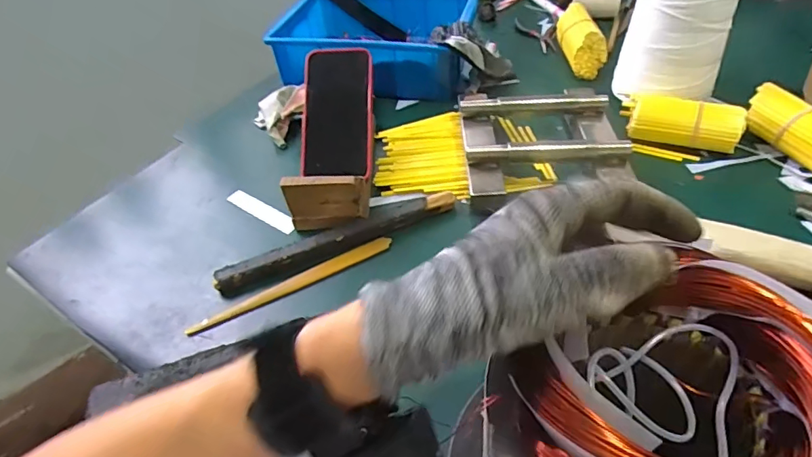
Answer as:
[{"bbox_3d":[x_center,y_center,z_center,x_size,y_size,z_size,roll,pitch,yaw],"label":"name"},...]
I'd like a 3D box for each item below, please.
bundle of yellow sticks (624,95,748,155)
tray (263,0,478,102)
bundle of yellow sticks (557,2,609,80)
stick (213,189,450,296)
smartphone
[{"bbox_3d":[0.321,-0.125,0.582,0.127,0.046,0.044,20,51,25],"label":"bundle of yellow sticks"},{"bbox_3d":[-0.040,-0.297,0.774,0.279,0.088,0.220,8,47,16],"label":"tray"},{"bbox_3d":[0.264,-0.289,0.749,0.057,0.044,0.158,-4,45,4],"label":"bundle of yellow sticks"},{"bbox_3d":[-0.070,0.012,0.525,0.256,0.021,0.030,-20,46,-12],"label":"stick"},{"bbox_3d":[-0.082,-0.136,0.584,0.081,0.015,0.155,-2,84,10],"label":"smartphone"}]

